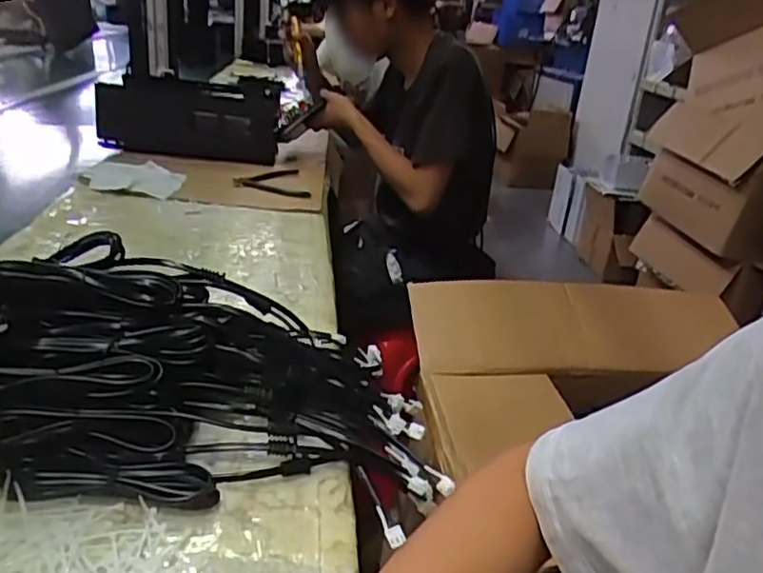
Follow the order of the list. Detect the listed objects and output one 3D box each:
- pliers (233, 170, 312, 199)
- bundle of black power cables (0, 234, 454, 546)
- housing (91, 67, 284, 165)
[{"bbox_3d":[-0.205,-0.191,1.238,0.131,0.017,0.156,-1,24,-20],"label":"pliers"},{"bbox_3d":[-0.157,0.068,0.555,0.420,0.137,0.254,2,23,-11],"label":"bundle of black power cables"},{"bbox_3d":[-0.372,-0.331,1.331,0.343,0.155,0.174,0,24,-18],"label":"housing"}]

